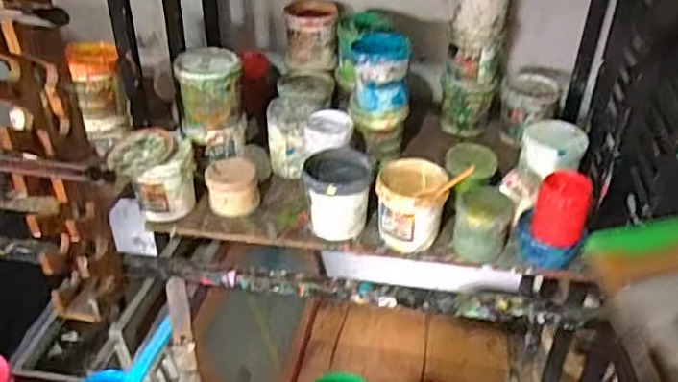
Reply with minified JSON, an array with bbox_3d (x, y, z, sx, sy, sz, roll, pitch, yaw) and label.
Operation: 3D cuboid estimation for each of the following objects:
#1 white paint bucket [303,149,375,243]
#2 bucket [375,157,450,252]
[{"bbox_3d":[-0.003,0.007,1.136,0.119,0.119,0.126,0,34,0],"label":"white paint bucket"},{"bbox_3d":[0.131,0.026,1.132,0.121,0.126,0.129,0,34,0],"label":"bucket"}]

